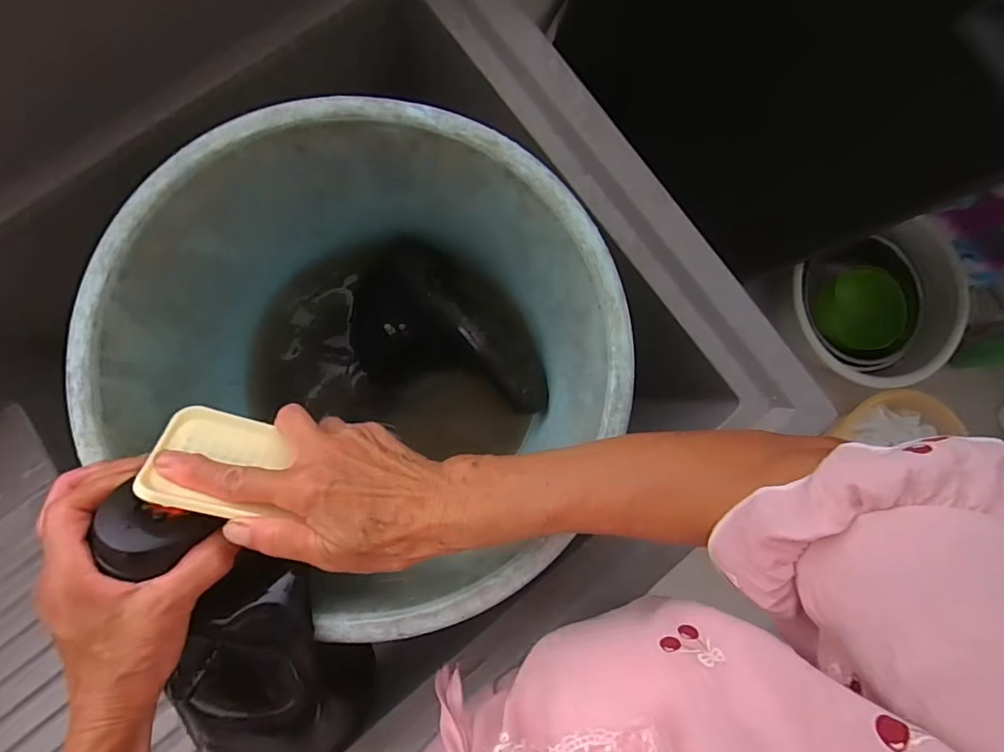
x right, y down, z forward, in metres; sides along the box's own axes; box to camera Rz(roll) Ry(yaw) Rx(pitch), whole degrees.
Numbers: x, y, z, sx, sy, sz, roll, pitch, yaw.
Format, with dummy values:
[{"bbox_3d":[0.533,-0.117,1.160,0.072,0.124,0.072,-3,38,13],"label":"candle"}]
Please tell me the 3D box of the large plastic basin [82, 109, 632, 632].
[{"bbox_3d":[-0.091,-0.019,0.409,0.321,0.204,0.299,0,86,-8],"label":"large plastic basin"}]

